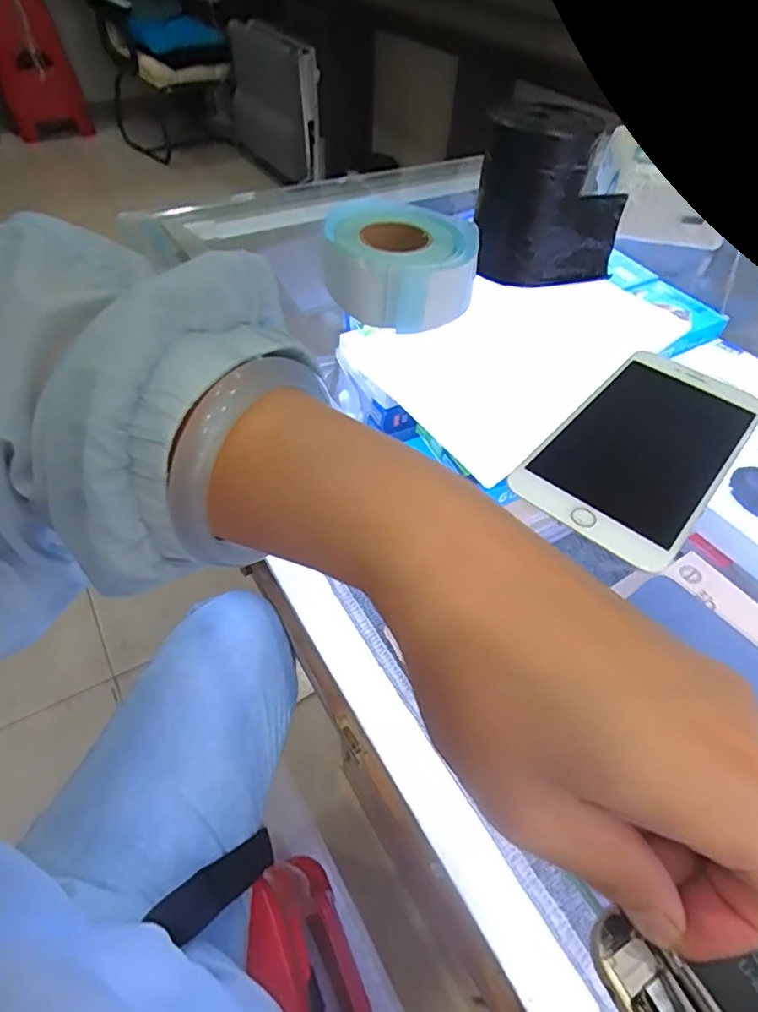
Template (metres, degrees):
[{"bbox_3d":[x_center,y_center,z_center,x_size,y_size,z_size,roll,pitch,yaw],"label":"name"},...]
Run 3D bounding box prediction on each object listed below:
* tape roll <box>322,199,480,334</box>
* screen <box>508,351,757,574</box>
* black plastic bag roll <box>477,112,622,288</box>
[{"bbox_3d":[0.013,-0.152,0.340,0.096,0.042,0.092,4,49,0],"label":"tape roll"},{"bbox_3d":[0.134,-0.032,0.269,0.074,0.007,0.150,35,55,24],"label":"screen"},{"bbox_3d":[0.112,-0.197,0.353,0.096,0.091,0.053,19,51,13],"label":"black plastic bag roll"}]

